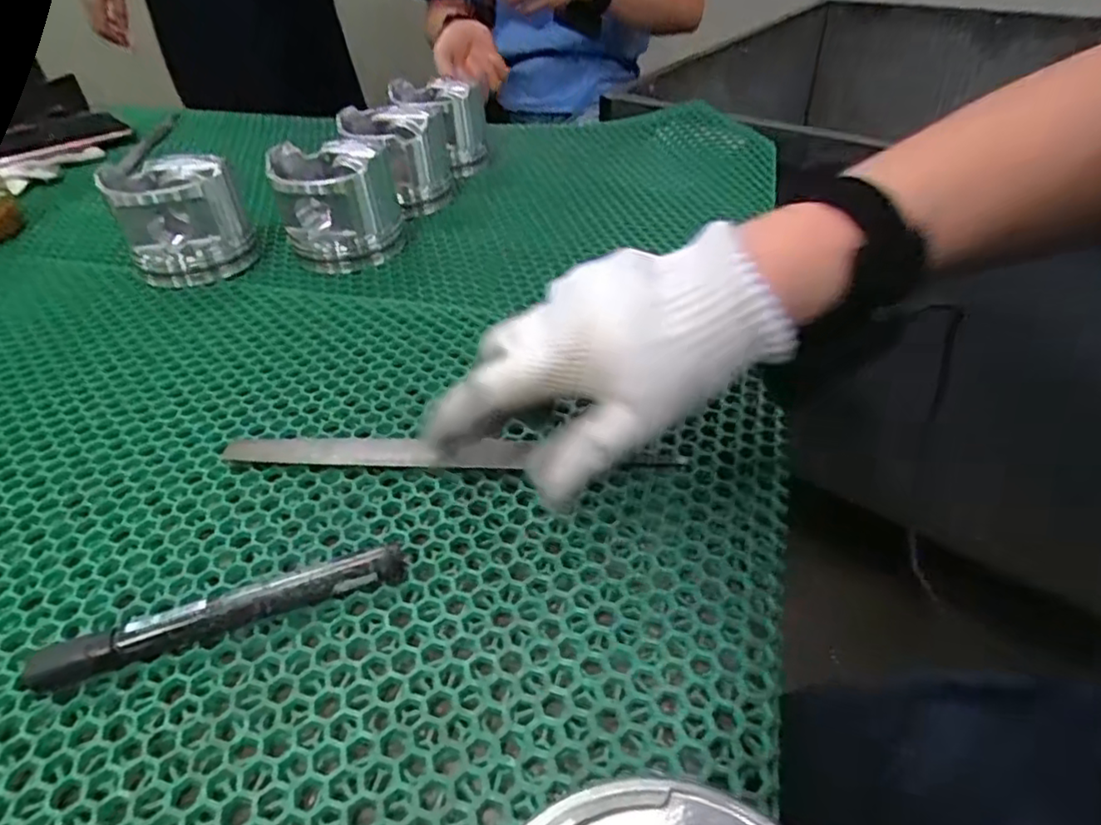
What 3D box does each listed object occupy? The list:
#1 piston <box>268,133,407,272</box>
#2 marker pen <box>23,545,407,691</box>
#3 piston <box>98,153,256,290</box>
[{"bbox_3d":[-0.171,-0.178,0.535,0.092,0.077,0.089,-10,41,-9],"label":"piston"},{"bbox_3d":[-0.133,0.084,0.270,0.143,0.019,0.016,-14,42,-14],"label":"marker pen"},{"bbox_3d":[-0.296,-0.158,0.522,0.088,0.075,0.088,-20,44,-20],"label":"piston"}]

